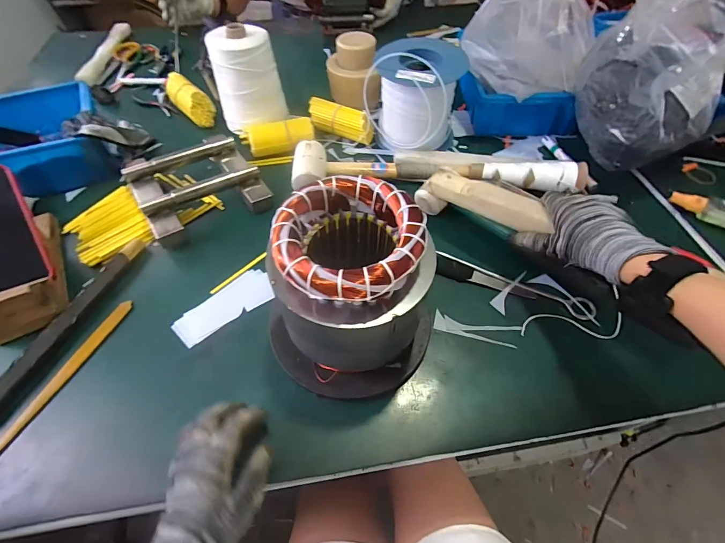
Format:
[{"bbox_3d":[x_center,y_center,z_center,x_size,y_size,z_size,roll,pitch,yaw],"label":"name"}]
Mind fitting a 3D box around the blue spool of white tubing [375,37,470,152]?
[{"bbox_3d":[0.088,-0.295,0.623,0.154,0.152,0.125,13,54,6],"label":"blue spool of white tubing"}]

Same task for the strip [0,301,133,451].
[{"bbox_3d":[-0.348,0.123,0.417,0.016,0.005,0.213,23,58,5],"label":"strip"}]

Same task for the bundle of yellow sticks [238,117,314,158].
[{"bbox_3d":[-0.151,-0.245,0.642,0.129,0.039,0.047,-14,56,-13],"label":"bundle of yellow sticks"}]

